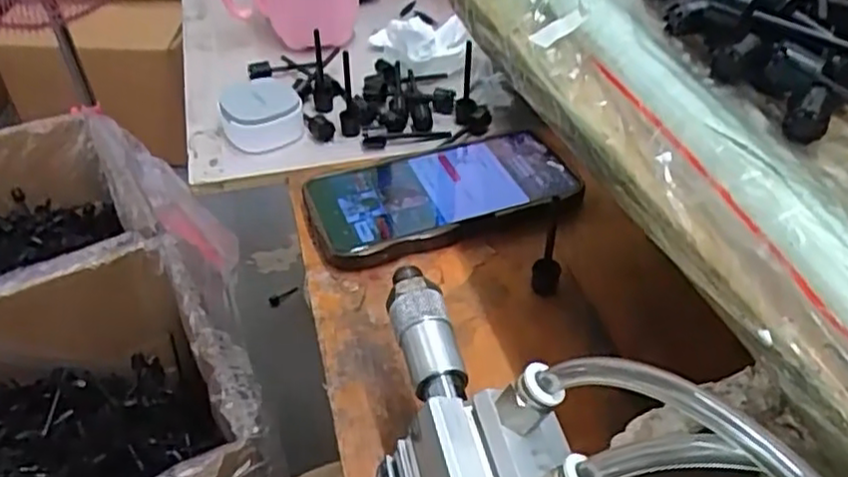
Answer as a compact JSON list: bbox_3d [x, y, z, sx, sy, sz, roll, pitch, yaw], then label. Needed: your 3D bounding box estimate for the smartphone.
[{"bbox_3d":[0.011,-0.030,0.434,0.163,0.013,0.081,-13,45,-14],"label":"smartphone"}]

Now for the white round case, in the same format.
[{"bbox_3d":[-0.117,-0.092,0.497,0.055,0.031,0.059,-9,44,-10],"label":"white round case"}]

